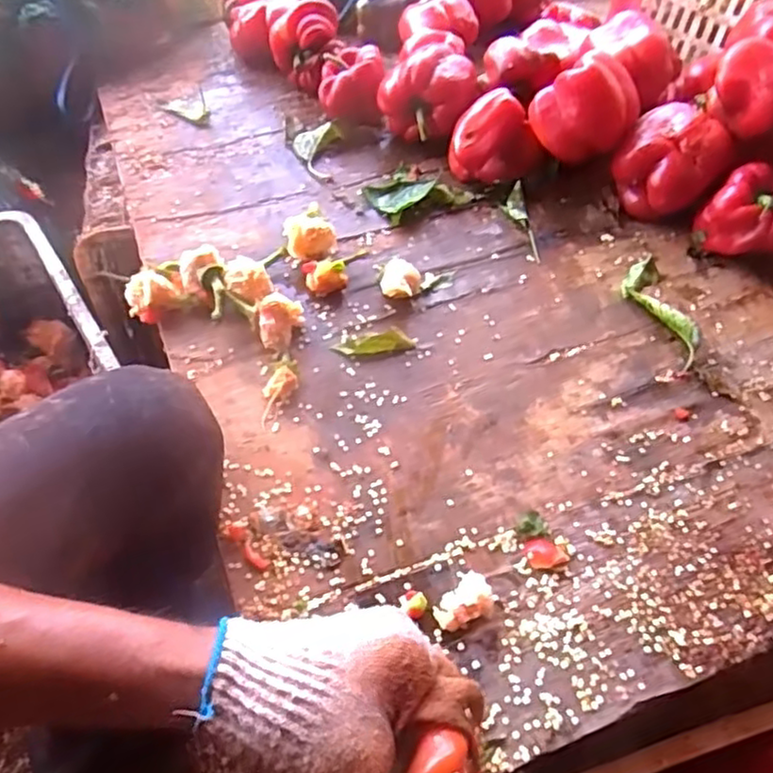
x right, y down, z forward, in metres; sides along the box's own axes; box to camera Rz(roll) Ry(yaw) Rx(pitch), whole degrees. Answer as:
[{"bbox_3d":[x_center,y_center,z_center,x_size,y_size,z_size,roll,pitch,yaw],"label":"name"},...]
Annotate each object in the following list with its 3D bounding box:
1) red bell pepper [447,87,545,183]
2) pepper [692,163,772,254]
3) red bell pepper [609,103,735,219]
[{"bbox_3d":[0.115,-0.266,0.738,0.081,0.077,0.088,-24,60,-18],"label":"red bell pepper"},{"bbox_3d":[0.368,-0.167,0.683,0.089,0.075,0.080,38,62,22],"label":"pepper"},{"bbox_3d":[0.293,-0.231,0.708,0.084,0.098,0.087,1,55,-2],"label":"red bell pepper"}]

